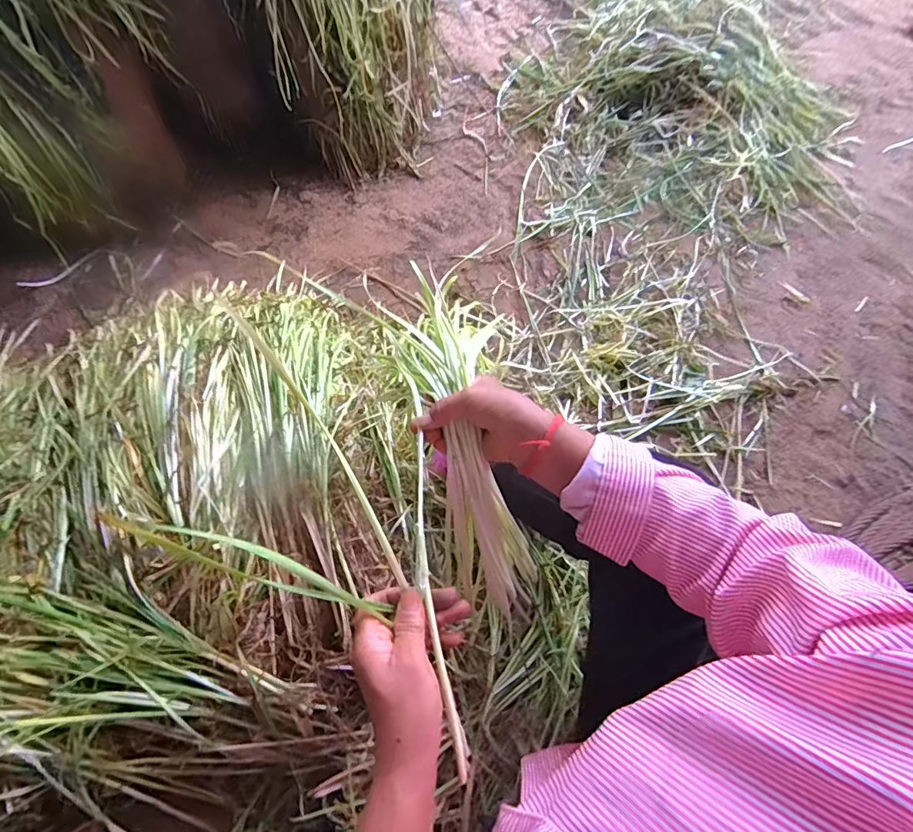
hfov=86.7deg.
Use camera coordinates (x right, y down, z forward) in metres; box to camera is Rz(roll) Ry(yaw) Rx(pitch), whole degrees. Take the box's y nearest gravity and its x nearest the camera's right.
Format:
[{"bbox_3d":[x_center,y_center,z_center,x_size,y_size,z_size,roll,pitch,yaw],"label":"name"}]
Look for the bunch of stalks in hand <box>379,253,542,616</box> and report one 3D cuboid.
[{"bbox_3d":[0.015,0.034,0.489,0.092,0.093,0.336,-15,94,-11],"label":"bunch of stalks in hand"}]

